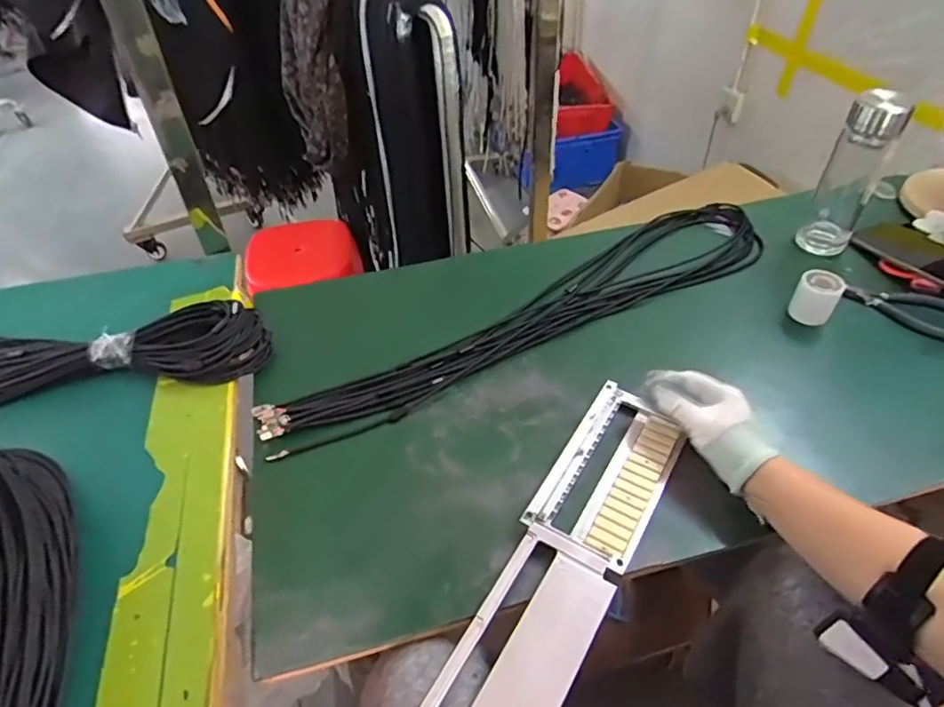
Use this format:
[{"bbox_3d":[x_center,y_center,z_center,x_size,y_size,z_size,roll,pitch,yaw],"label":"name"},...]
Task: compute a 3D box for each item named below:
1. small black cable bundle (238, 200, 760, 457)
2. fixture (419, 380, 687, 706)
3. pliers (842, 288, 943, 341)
[{"bbox_3d":[0.088,-0.057,0.759,0.734,0.024,0.145,-23,48,-19],"label":"small black cable bundle"},{"bbox_3d":[0.084,0.181,0.517,0.098,0.037,0.399,21,53,23],"label":"fixture"},{"bbox_3d":[0.548,-0.064,0.738,0.129,0.017,0.079,25,51,26],"label":"pliers"}]

